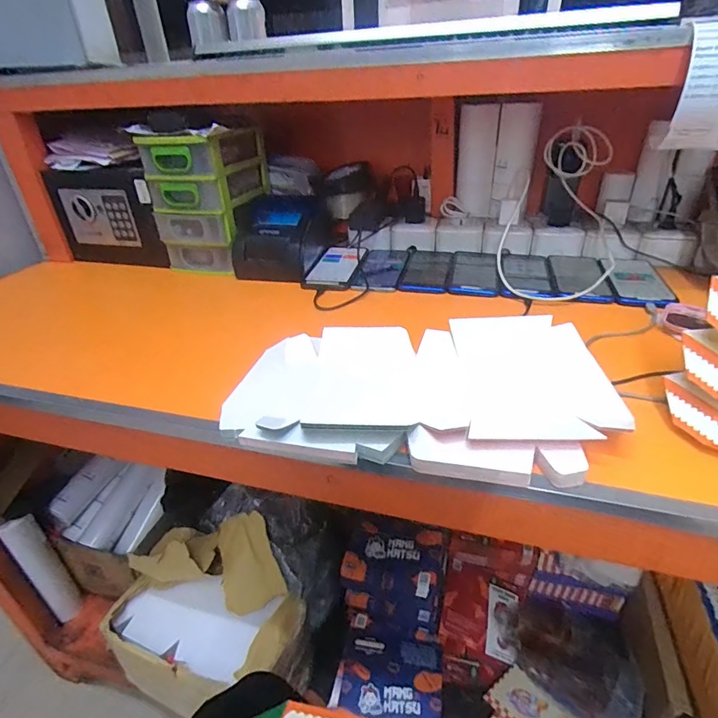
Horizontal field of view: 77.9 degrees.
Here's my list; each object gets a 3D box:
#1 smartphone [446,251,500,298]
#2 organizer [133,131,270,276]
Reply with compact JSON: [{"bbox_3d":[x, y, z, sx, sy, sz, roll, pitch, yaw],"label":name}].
[{"bbox_3d":[0.185,-0.147,0.717,0.073,0.007,0.177,5,34,13],"label":"smartphone"},{"bbox_3d":[-0.254,-0.287,0.789,0.145,0.209,0.179,6,34,14],"label":"organizer"}]

